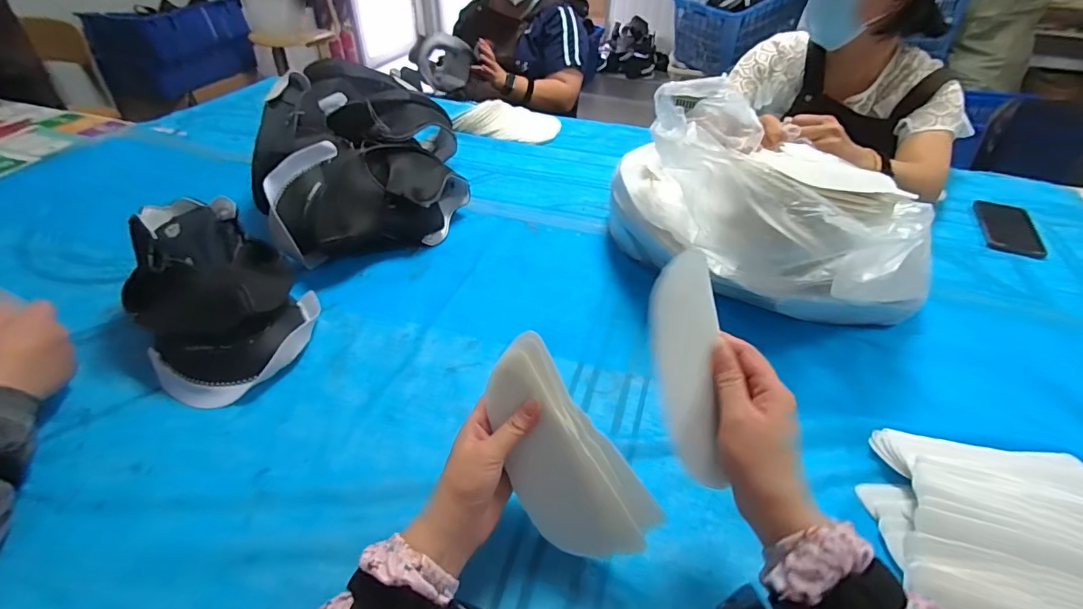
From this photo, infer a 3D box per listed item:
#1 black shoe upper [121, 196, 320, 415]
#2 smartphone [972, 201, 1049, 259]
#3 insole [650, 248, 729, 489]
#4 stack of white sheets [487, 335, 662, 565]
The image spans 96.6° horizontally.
[{"bbox_3d":[-0.399,-0.021,0.593,0.181,0.121,0.282,-29,49,-28],"label":"black shoe upper"},{"bbox_3d":[0.809,-0.136,0.839,0.084,0.009,0.183,16,44,18],"label":"smartphone"},{"bbox_3d":[0.106,0.046,0.352,0.053,0.165,0.009,2,-5,-14],"label":"insole"},{"bbox_3d":[0.010,0.121,0.384,0.087,0.180,0.016,-36,0,11],"label":"stack of white sheets"}]

